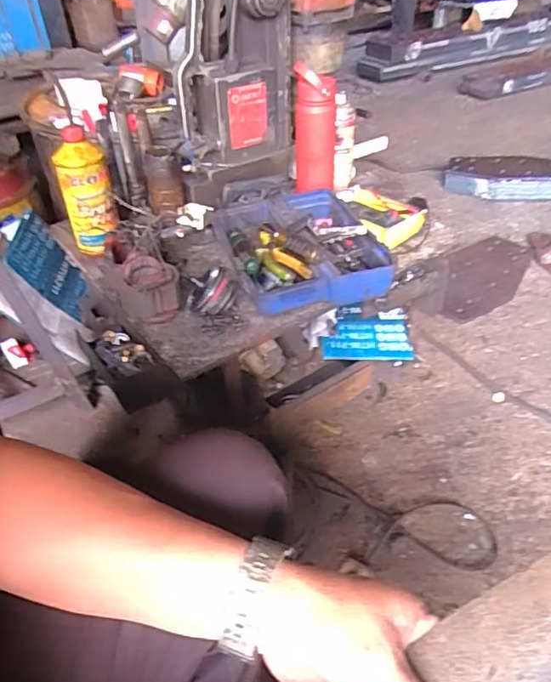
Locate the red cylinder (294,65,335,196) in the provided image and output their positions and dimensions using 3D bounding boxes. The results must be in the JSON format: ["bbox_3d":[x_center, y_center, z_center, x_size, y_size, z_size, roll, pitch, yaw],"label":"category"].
[{"bbox_3d":[0.077,-0.394,1.063,0.077,0.234,0.080,-3,39,1],"label":"red cylinder"}]

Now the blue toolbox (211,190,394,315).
[{"bbox_3d":[0.041,-0.163,0.941,0.245,0.081,0.279,-14,40,-12],"label":"blue toolbox"}]

